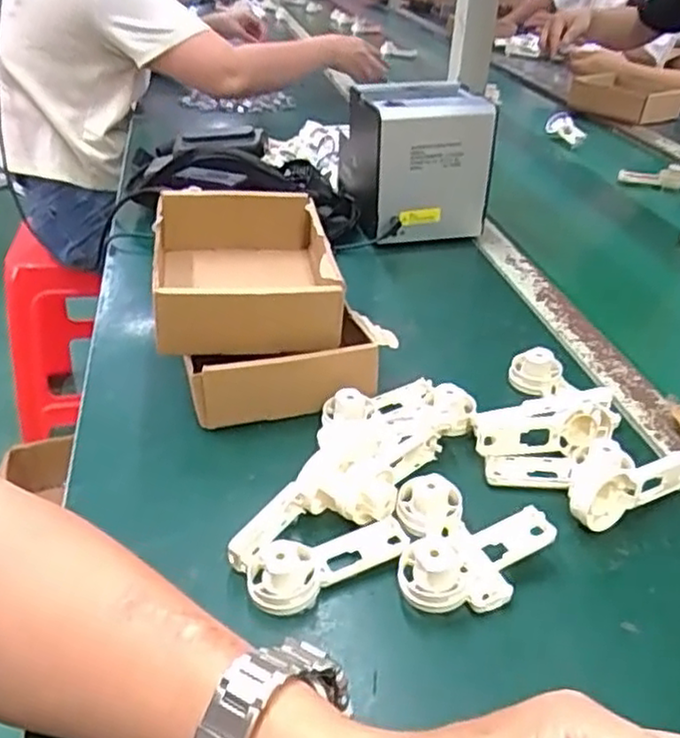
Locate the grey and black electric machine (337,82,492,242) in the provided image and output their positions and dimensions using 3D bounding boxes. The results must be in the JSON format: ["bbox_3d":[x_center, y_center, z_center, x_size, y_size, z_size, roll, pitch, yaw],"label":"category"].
[{"bbox_3d":[0.081,-0.236,0.809,0.133,0.155,0.165,-4,33,-9],"label":"grey and black electric machine"}]

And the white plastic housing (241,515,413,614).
[{"bbox_3d":[-0.006,0.108,0.399,0.092,0.027,0.037,-13,36,-21],"label":"white plastic housing"}]

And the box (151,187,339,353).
[{"bbox_3d":[-0.076,-0.080,0.557,0.128,0.065,0.175,-4,33,-8],"label":"box"}]

